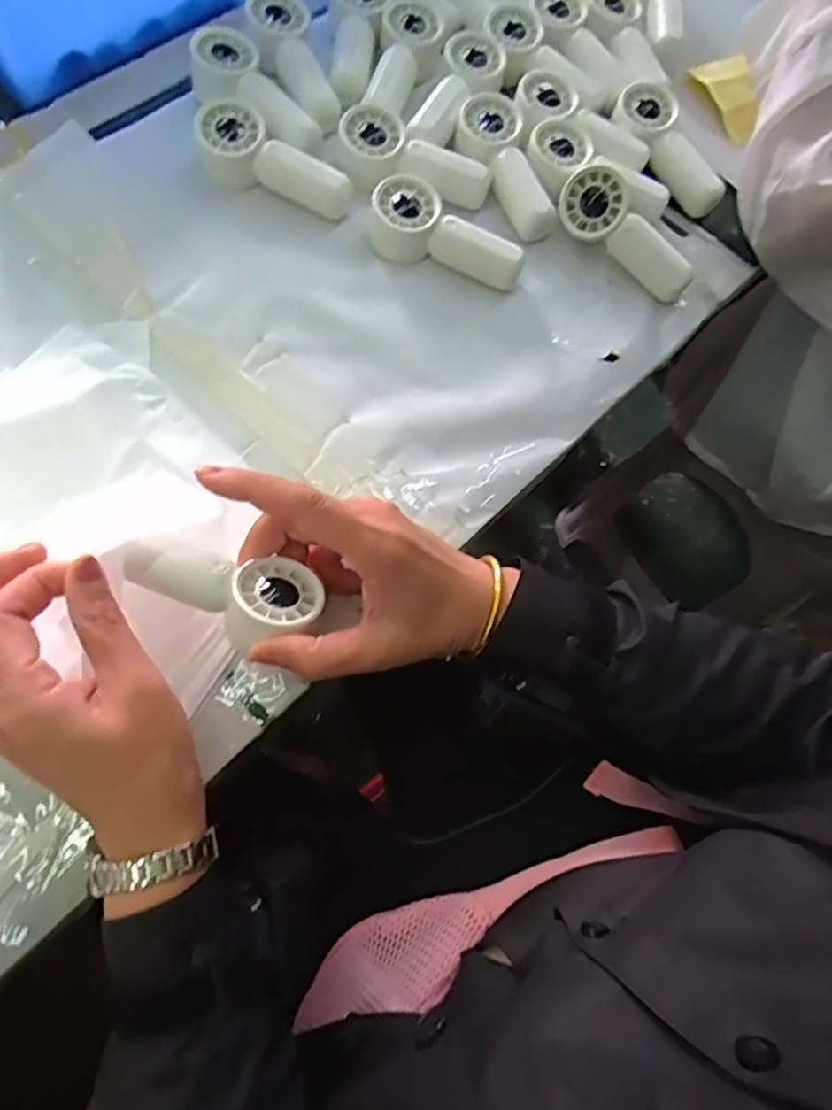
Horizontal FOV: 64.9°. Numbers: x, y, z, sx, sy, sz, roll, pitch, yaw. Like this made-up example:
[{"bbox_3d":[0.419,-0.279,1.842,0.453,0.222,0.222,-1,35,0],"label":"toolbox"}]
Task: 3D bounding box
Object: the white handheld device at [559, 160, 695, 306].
[{"bbox_3d":[0.152,-0.230,0.469,0.110,0.023,0.047,42,116,-3],"label":"white handheld device"}]

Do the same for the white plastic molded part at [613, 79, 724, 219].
[{"bbox_3d":[0.192,-0.311,0.502,0.044,0.024,0.114,-32,89,-13],"label":"white plastic molded part"}]

